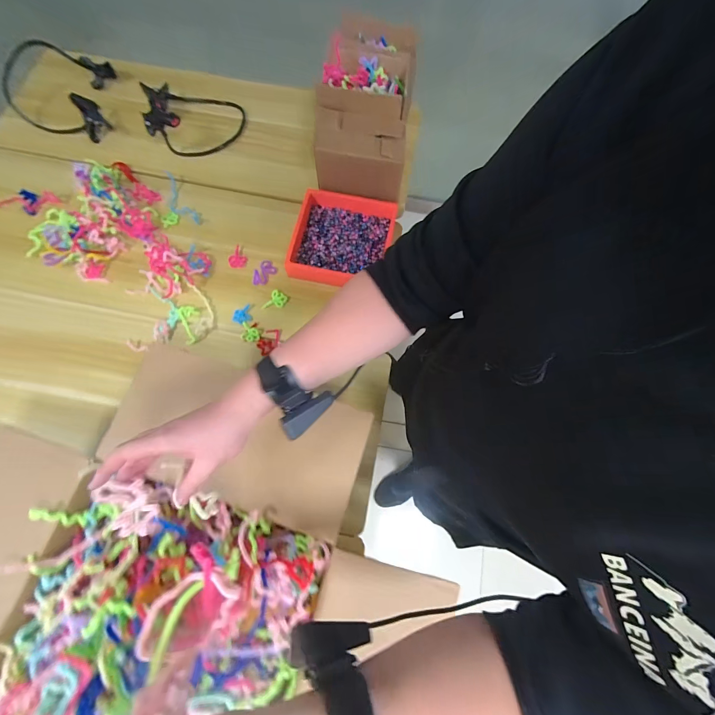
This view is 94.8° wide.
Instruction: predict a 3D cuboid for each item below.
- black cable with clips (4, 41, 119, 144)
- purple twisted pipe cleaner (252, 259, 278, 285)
[{"bbox_3d":[-0.885,-0.823,1.008,0.324,0.130,0.297,1,74,-2],"label":"black cable with clips"},{"bbox_3d":[-0.245,-0.218,0.862,0.043,0.027,0.075,36,74,11],"label":"purple twisted pipe cleaner"}]

